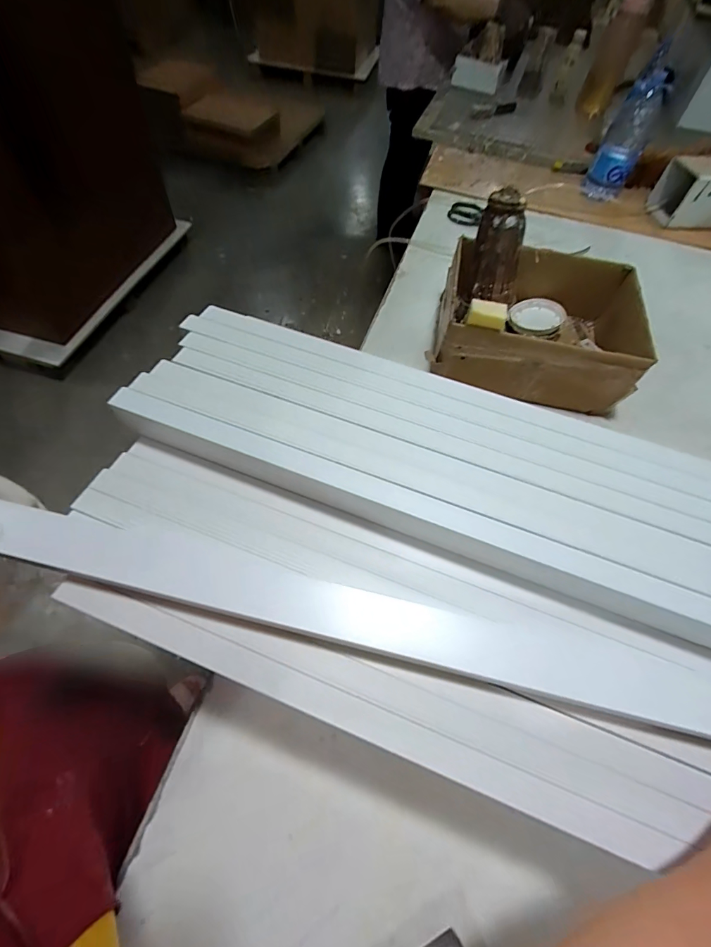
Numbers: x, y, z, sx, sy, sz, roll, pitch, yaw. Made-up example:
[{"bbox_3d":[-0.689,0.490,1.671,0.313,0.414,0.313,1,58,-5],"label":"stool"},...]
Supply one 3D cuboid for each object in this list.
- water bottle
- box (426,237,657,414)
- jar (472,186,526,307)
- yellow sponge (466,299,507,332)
[{"bbox_3d":[0.671,-0.832,0.981,0.098,0.265,0.088,24,61,9],"label":"water bottle"},{"bbox_3d":[0.311,-0.256,0.699,0.309,0.124,0.250,12,60,2],"label":"box"},{"bbox_3d":[0.217,-0.338,0.610,0.066,0.157,0.055,-21,41,-14],"label":"jar"},{"bbox_3d":[0.197,-0.239,0.600,0.058,0.025,0.032,7,60,-1],"label":"yellow sponge"}]

